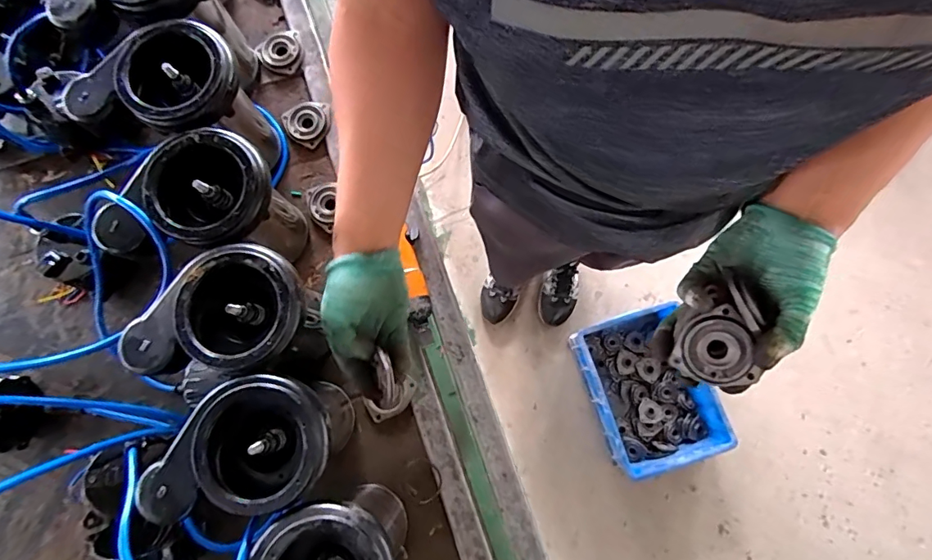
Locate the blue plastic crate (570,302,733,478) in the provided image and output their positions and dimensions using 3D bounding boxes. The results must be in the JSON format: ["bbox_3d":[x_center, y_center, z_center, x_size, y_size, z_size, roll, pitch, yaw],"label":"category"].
[{"bbox_3d":[0.493,0.294,1.295,0.297,0.138,0.404,-19,80,-3],"label":"blue plastic crate"}]

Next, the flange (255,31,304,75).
[{"bbox_3d":[-0.268,-0.329,0.685,0.062,0.013,0.060,0,79,0],"label":"flange"}]

